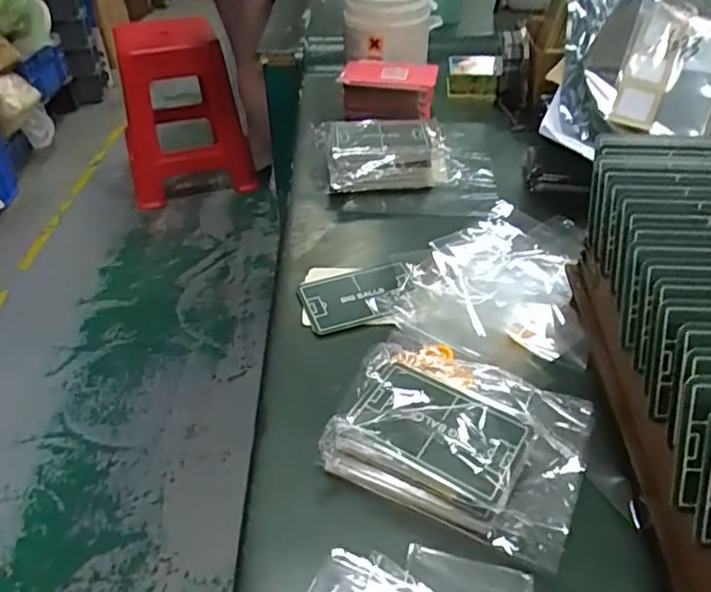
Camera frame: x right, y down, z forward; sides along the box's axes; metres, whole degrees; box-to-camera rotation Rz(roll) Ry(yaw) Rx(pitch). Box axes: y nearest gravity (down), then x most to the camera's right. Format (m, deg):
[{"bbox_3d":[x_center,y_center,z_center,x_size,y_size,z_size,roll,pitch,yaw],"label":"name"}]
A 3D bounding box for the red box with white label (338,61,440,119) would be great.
[{"bbox_3d":[0.035,-0.219,0.629,0.097,0.046,0.061,6,41,8],"label":"red box with white label"}]

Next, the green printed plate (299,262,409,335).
[{"bbox_3d":[0.003,0.000,0.419,0.077,0.004,0.053,-16,46,-9],"label":"green printed plate"}]

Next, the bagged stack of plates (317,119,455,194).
[{"bbox_3d":[0.028,-0.128,0.542,0.111,0.041,0.077,-9,41,-6],"label":"bagged stack of plates"}]

